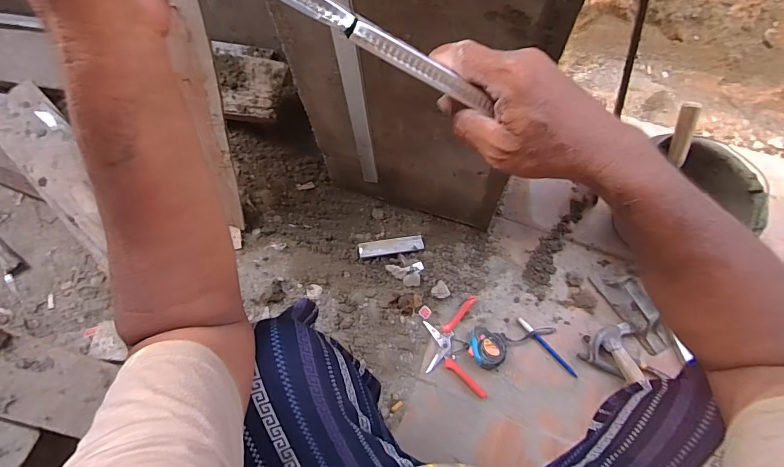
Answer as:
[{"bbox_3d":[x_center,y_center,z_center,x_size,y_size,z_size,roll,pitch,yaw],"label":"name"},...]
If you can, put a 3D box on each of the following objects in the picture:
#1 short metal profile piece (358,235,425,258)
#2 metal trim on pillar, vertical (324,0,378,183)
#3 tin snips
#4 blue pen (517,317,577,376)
[{"bbox_3d":[-0.002,0.028,0.869,0.133,0.028,0.029,-8,68,-1],"label":"short metal profile piece"},{"bbox_3d":[-0.055,-0.210,0.585,0.033,0.502,0.014,0,68,2],"label":"metal trim on pillar, vertical"},{"bbox_3d":[0.122,0.224,0.824,0.106,0.015,0.188,-4,68,0],"label":"tin snips"},{"bbox_3d":[0.309,0.225,0.827,0.013,0.006,0.147,-39,72,-13],"label":"blue pen"}]

